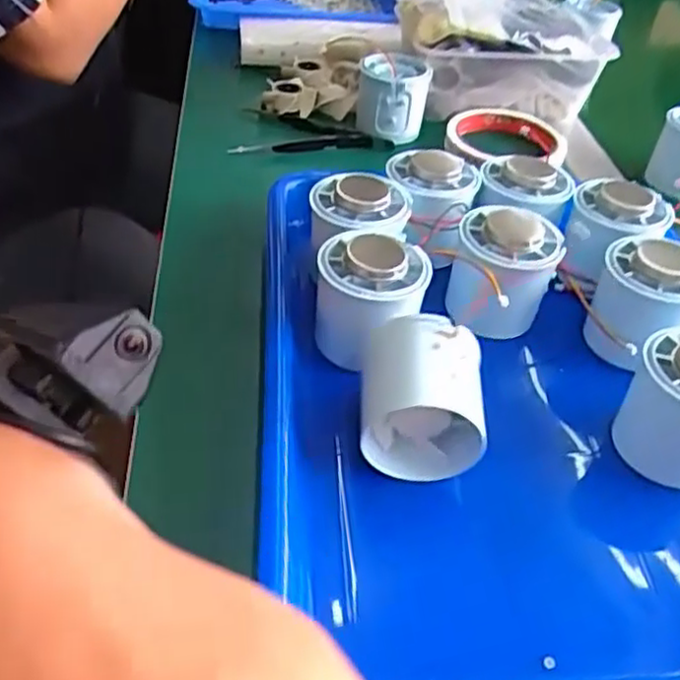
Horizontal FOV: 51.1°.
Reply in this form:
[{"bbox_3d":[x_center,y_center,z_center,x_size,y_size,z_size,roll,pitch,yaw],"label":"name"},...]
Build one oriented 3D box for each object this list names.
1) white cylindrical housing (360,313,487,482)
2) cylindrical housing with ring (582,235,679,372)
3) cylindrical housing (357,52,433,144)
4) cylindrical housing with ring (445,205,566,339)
[{"bbox_3d":[0.035,0.024,0.311,0.051,0.053,0.049,5,40,-2],"label":"white cylindrical housing"},{"bbox_3d":[0.162,-0.022,0.375,0.055,0.052,0.057,28,45,23],"label":"cylindrical housing with ring"},{"bbox_3d":[0.040,-0.189,0.553,0.052,0.048,0.059,6,40,-1],"label":"cylindrical housing"},{"bbox_3d":[0.084,-0.033,0.376,0.056,0.052,0.064,16,41,10],"label":"cylindrical housing with ring"}]

